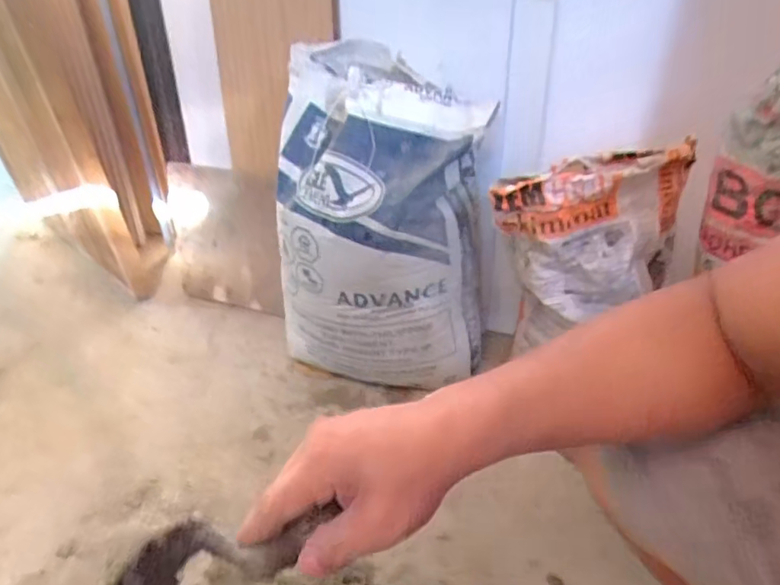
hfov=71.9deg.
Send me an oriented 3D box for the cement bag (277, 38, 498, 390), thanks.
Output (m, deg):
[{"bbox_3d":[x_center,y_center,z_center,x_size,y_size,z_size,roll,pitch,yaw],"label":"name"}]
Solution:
[{"bbox_3d":[-0.020,-0.093,0.899,0.339,0.506,0.243,14,40,24],"label":"cement bag"}]

